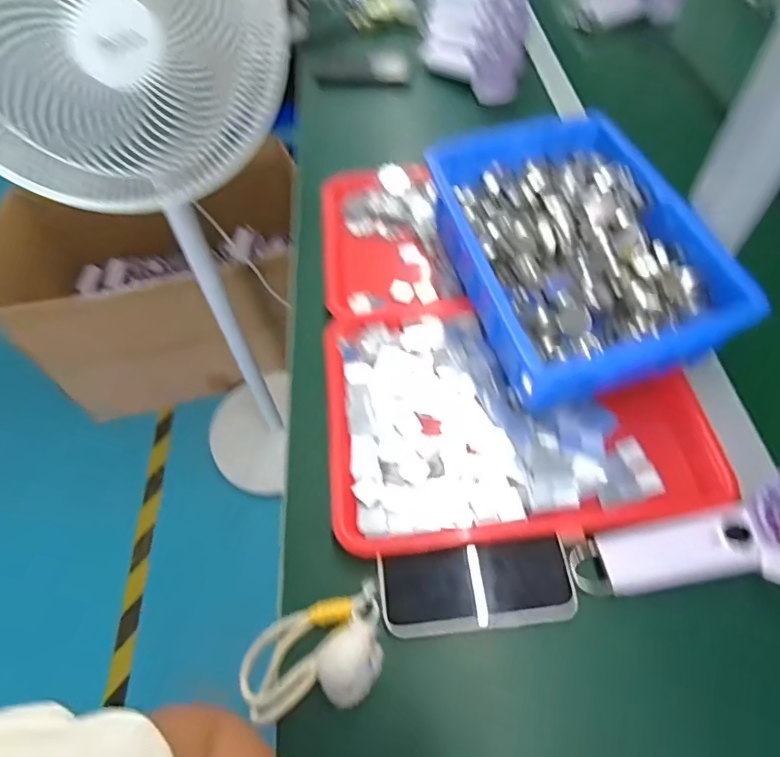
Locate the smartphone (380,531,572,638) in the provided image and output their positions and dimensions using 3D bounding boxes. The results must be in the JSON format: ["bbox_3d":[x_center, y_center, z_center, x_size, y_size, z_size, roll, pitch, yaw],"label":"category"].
[{"bbox_3d":[0.068,0.165,0.411,0.149,0.013,0.062,-6,57,-1],"label":"smartphone"}]

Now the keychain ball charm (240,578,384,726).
[{"bbox_3d":[-0.060,0.207,0.386,0.116,0.047,0.076,-14,58,-6],"label":"keychain ball charm"}]

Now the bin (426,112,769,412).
[{"bbox_3d":[0.171,-0.130,0.525,0.206,0.092,0.293,-13,58,-6],"label":"bin"}]

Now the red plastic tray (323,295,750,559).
[{"bbox_3d":[0.111,0.025,0.493,0.330,0.026,0.249,-6,57,-1],"label":"red plastic tray"}]

